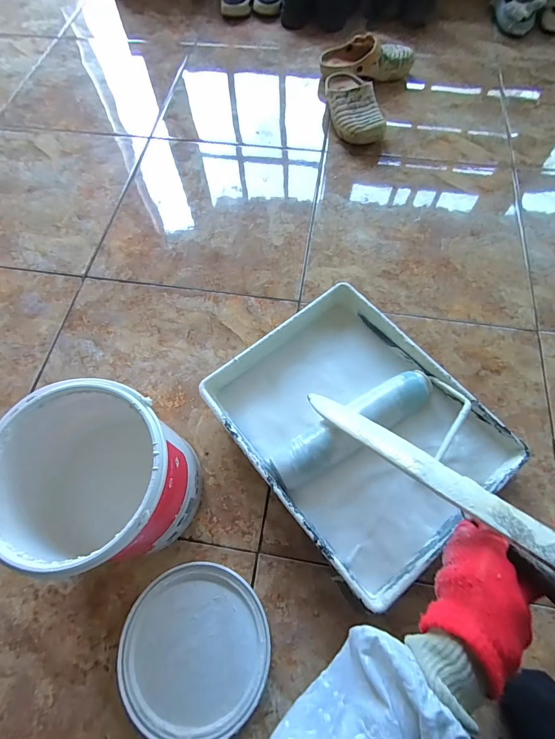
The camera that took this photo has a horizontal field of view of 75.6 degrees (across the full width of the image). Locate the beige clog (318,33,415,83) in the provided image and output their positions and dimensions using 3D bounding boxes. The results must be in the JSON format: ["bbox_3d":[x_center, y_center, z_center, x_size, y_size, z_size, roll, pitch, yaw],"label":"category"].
[{"bbox_3d":[0.215,-0.741,0.861,0.217,0.074,0.119,12,67,7],"label":"beige clog"}]

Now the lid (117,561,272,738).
[{"bbox_3d":[-0.098,0.334,0.428,0.172,0.010,0.175,-1,66,1],"label":"lid"}]

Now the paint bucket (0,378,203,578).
[{"bbox_3d":[-0.194,0.130,0.425,0.172,0.191,0.172,-1,66,1],"label":"paint bucket"}]

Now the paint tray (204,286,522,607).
[{"bbox_3d":[0.105,0.077,0.500,0.277,0.077,0.339,-37,70,-14],"label":"paint tray"}]

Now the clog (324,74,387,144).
[{"bbox_3d":[0.164,-0.592,0.802,0.092,0.067,0.229,-12,66,-4],"label":"clog"}]

